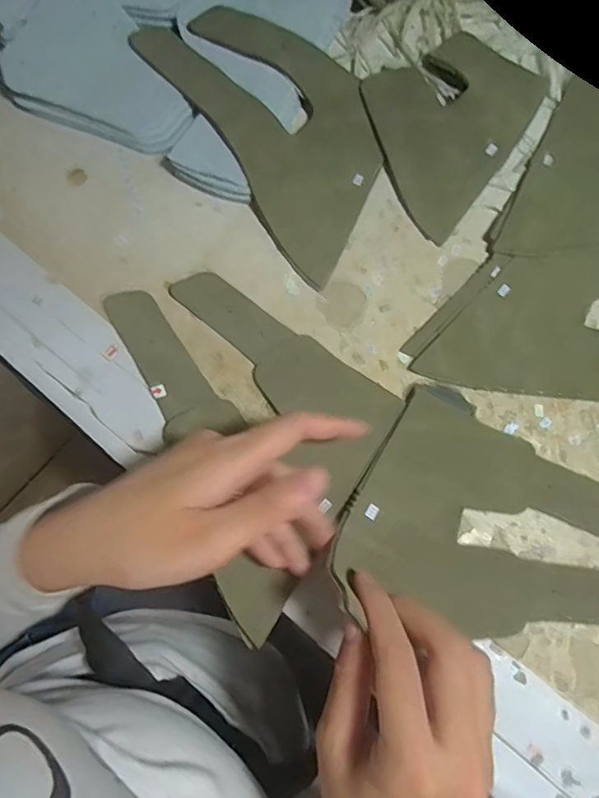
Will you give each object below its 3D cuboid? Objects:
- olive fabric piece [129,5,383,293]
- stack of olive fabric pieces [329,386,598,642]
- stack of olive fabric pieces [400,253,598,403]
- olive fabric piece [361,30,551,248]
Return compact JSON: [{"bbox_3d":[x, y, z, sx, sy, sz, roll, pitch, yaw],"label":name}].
[{"bbox_3d":[-0.007,-0.186,0.351,0.108,0.024,0.201,-34,78,-9],"label":"olive fabric piece"},{"bbox_3d":[0.116,0.079,0.280,0.175,0.030,0.119,27,76,6],"label":"stack of olive fabric pieces"},{"bbox_3d":[0.182,-0.045,0.326,0.214,0.005,0.101,9,75,1],"label":"stack of olive fabric pieces"},{"bbox_3d":[0.098,-0.194,0.363,0.105,0.008,0.153,36,77,8],"label":"olive fabric piece"}]

